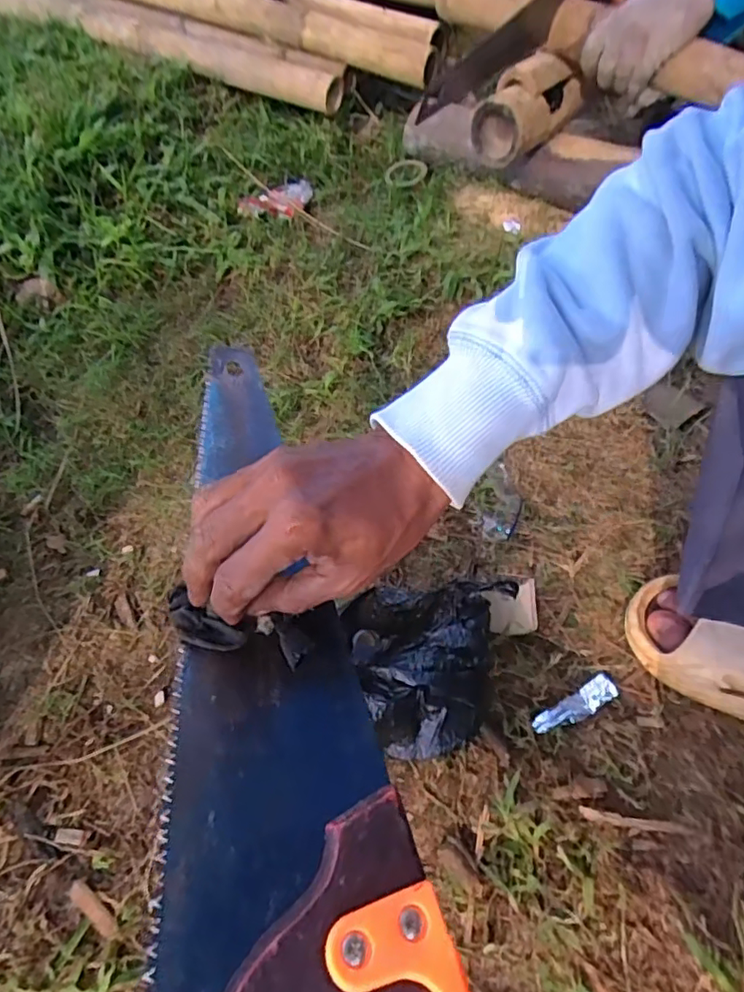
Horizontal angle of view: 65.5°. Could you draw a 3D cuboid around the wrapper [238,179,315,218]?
[{"bbox_3d":[-0.165,-0.511,0.997,0.128,0.014,0.089,-8,57,-6],"label":"wrapper"}]

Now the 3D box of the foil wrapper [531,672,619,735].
[{"bbox_3d":[0.183,0.191,0.521,0.085,0.010,0.022,-26,60,-17],"label":"foil wrapper"}]

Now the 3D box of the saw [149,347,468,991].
[{"bbox_3d":[-0.056,0.082,0.322,0.119,0.024,0.485,-10,52,-8],"label":"saw"}]

